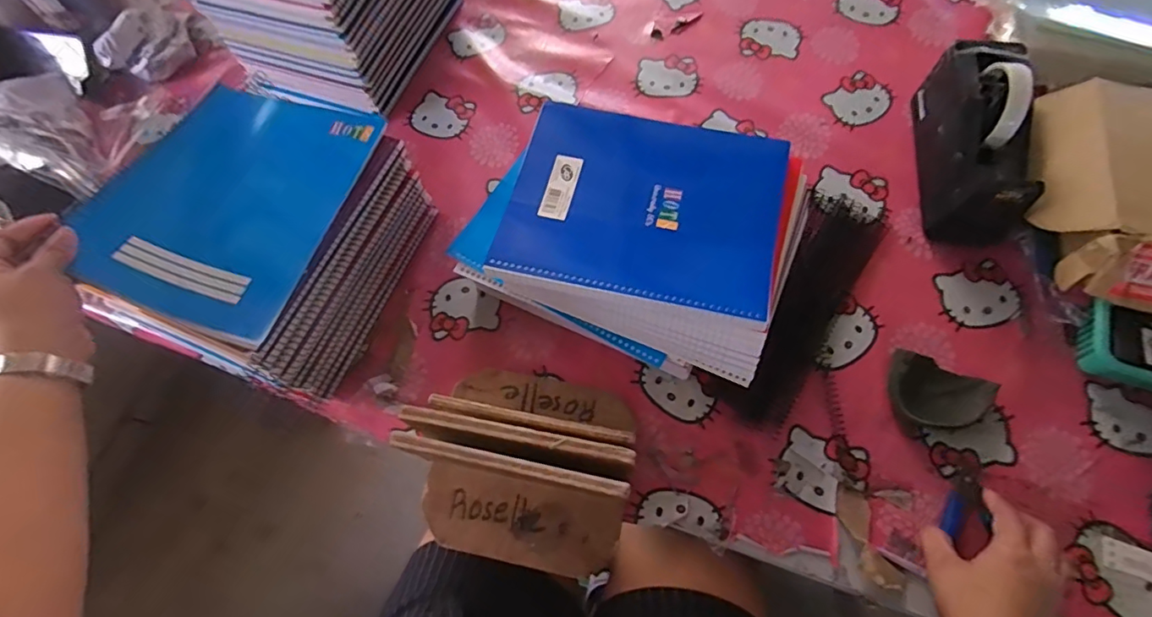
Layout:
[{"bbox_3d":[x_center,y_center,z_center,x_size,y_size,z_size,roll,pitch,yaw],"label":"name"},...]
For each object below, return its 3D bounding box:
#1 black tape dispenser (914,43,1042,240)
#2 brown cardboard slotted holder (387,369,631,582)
[{"bbox_3d":[0.430,-0.182,0.579,0.082,0.110,0.213,3,80,4],"label":"black tape dispenser"},{"bbox_3d":[-0.046,0.132,0.468,0.180,0.131,0.173,-1,68,2],"label":"brown cardboard slotted holder"}]

